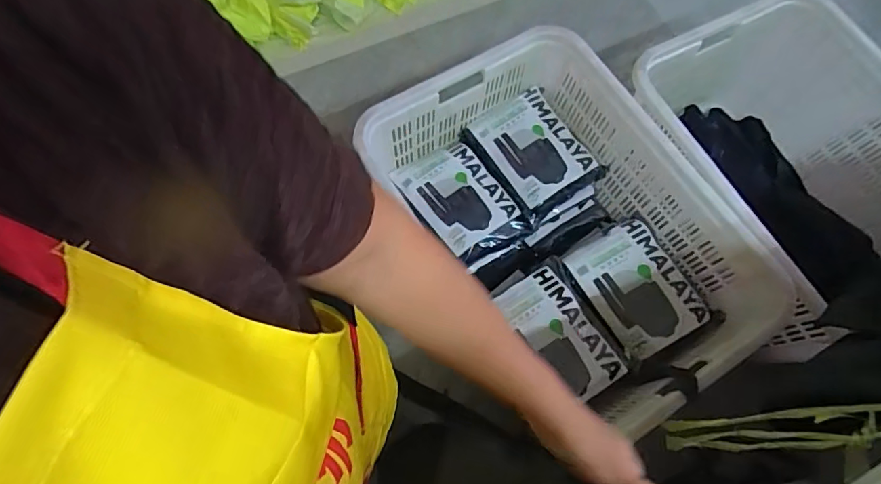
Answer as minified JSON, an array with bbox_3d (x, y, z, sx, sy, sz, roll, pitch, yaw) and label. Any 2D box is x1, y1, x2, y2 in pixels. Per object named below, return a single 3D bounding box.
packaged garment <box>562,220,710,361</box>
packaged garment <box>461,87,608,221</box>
[{"bbox_3d":[0.439,0.093,1.126,0.212,0.054,0.280,-26,73,-12],"label":"packaged garment"},{"bbox_3d":[0.231,-0.227,1.240,0.219,0.044,0.284,-34,74,-14],"label":"packaged garment"}]

